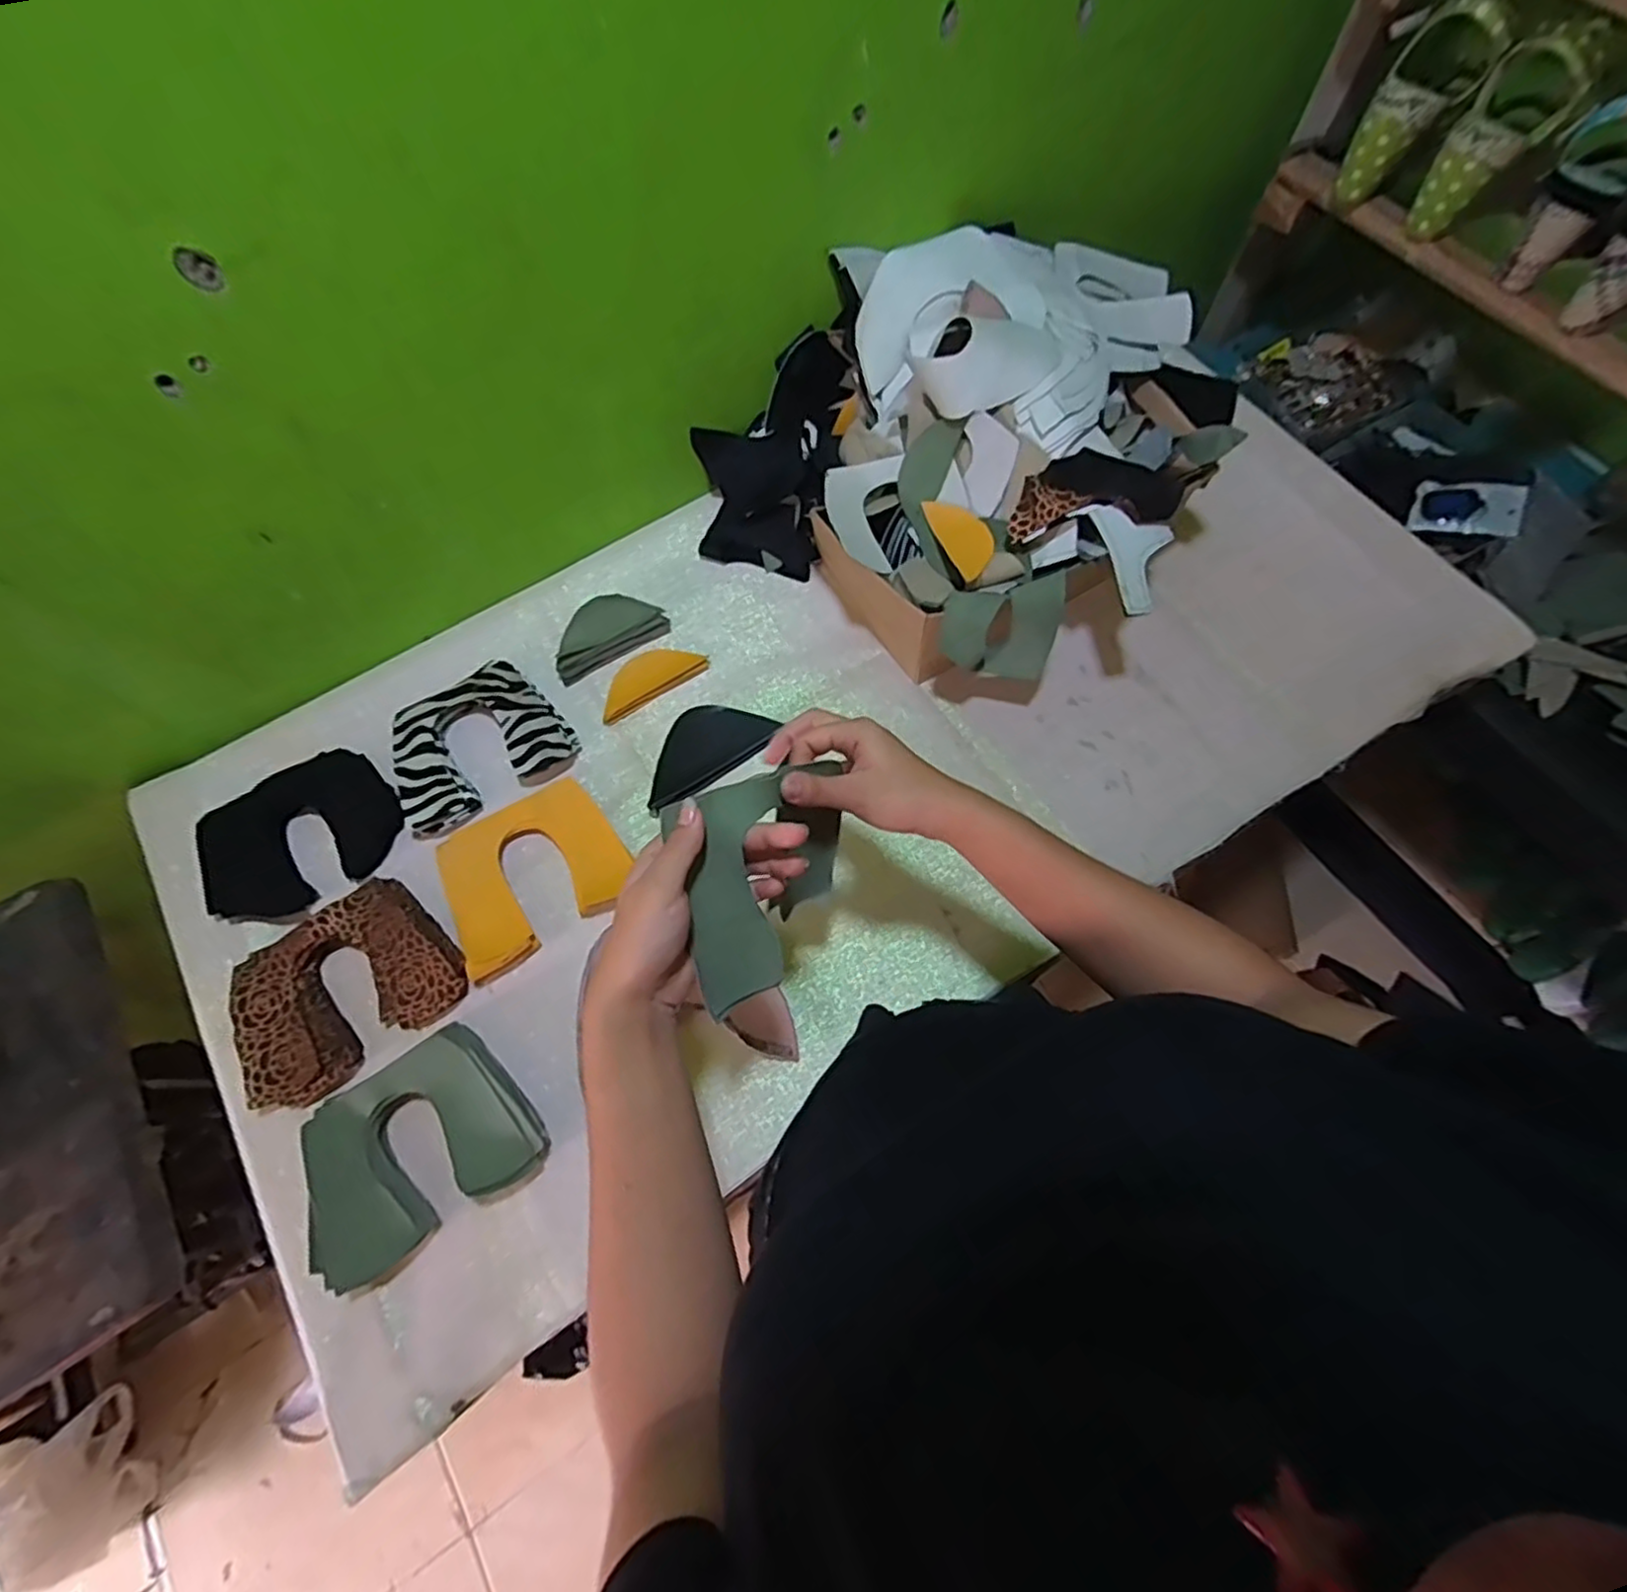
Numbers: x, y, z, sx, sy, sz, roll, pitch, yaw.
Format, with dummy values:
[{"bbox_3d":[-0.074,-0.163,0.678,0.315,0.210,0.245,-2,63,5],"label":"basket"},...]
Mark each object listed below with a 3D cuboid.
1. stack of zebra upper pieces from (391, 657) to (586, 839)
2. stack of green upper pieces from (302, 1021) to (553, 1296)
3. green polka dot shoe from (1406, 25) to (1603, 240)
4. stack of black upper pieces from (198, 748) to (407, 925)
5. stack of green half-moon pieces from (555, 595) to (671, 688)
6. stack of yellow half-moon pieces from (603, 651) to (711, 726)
[{"bbox_3d":[-0.313,-0.049,0.647,0.156,0.022,0.126,-32,76,-10],"label":"stack of zebra upper pieces"},{"bbox_3d":[-0.297,0.259,0.521,0.159,0.035,0.130,-34,72,-11],"label":"stack of green upper pieces"},{"bbox_3d":[0.632,-0.607,0.644,0.077,0.128,0.091,38,74,15],"label":"green polka dot shoe"},{"bbox_3d":[-0.454,0.034,0.623,0.159,0.023,0.122,-32,71,-11],"label":"stack of black upper pieces"},{"bbox_3d":[-0.207,-0.165,0.693,0.116,0.021,0.056,-30,71,-10],"label":"stack of green half-moon pieces"},{"bbox_3d":[-0.161,-0.117,0.679,0.111,0.005,0.048,-33,71,-11],"label":"stack of yellow half-moon pieces"}]

